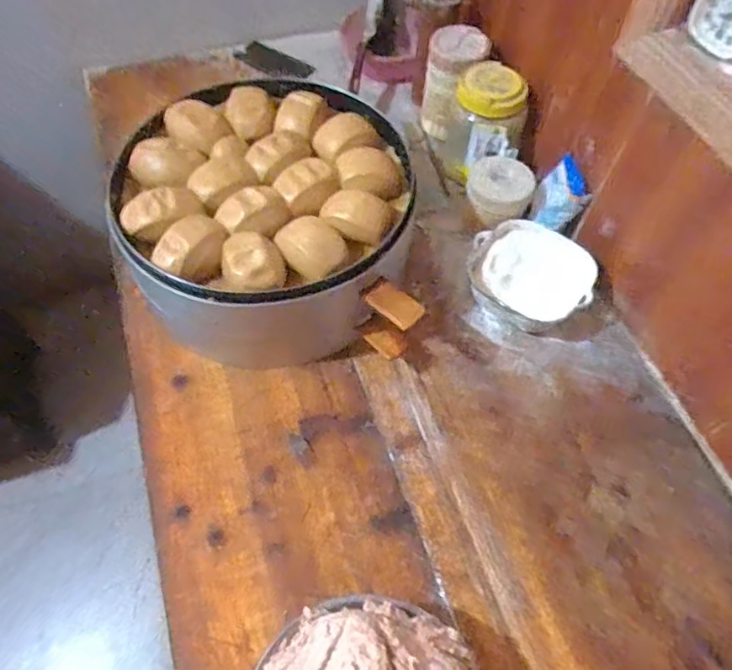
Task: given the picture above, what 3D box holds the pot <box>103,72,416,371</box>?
[{"bbox_3d":[-0.145,-0.170,0.886,0.409,0.227,0.376,1,57,-2],"label":"pot"}]

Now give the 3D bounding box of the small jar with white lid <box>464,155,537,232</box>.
[{"bbox_3d":[0.226,-0.226,1.006,0.115,0.137,0.120,20,58,9],"label":"small jar with white lid"}]

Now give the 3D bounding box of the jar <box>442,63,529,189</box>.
[{"bbox_3d":[0.212,-0.370,1.017,0.122,0.178,0.129,1,57,-2],"label":"jar"}]

